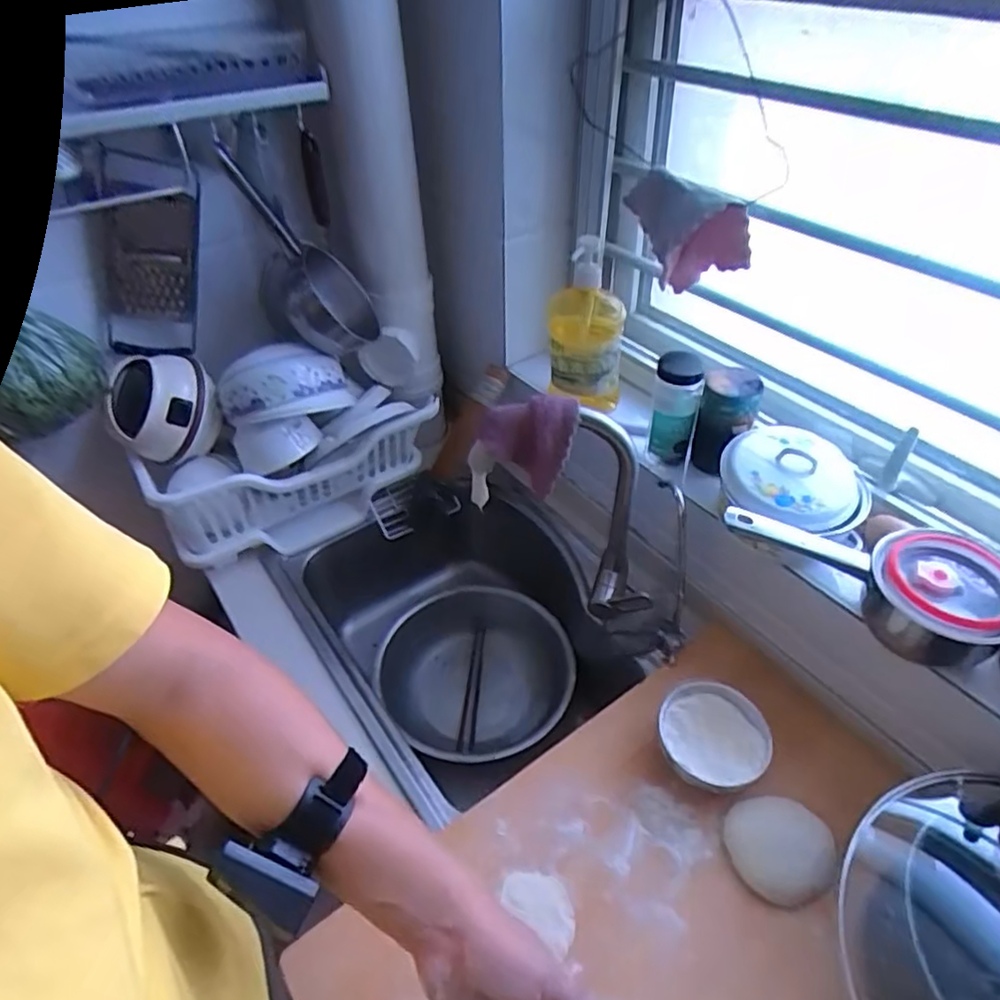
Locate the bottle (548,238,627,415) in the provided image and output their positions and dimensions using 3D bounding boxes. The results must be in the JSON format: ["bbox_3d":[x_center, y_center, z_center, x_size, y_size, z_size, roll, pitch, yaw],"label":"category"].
[{"bbox_3d":[0.127,-0.256,0.926,0.105,0.244,0.119,1,43,3],"label":"bottle"}]

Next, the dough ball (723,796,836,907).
[{"bbox_3d":[0.288,0.356,0.652,0.092,0.039,0.098,-1,43,1],"label":"dough ball"}]

